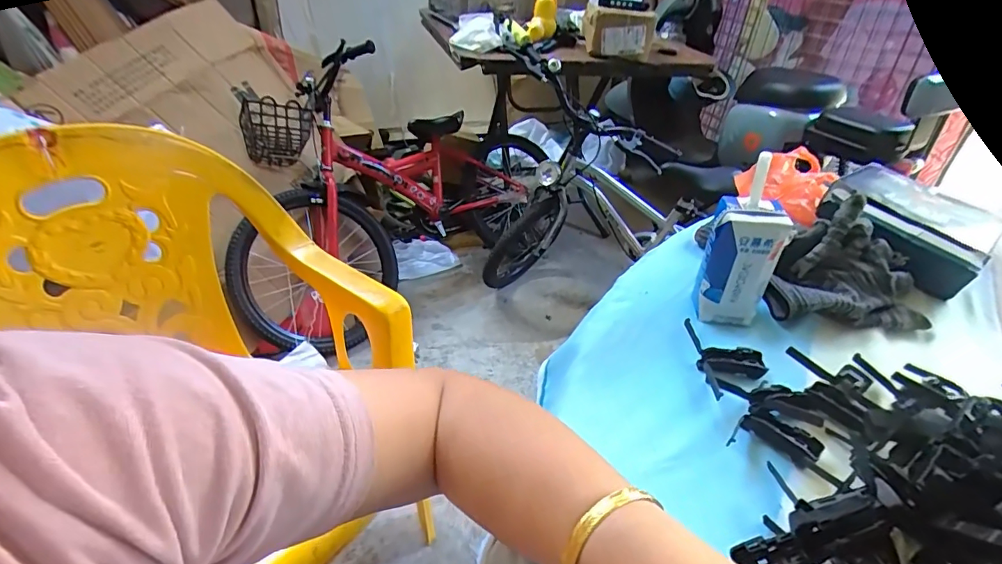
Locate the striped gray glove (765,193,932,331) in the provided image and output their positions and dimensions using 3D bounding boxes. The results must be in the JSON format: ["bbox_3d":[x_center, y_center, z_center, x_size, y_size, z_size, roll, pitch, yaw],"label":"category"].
[{"bbox_3d":[0.305,-0.011,0.421,0.141,0.078,0.080,4,37,2],"label":"striped gray glove"}]

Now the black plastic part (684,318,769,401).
[{"bbox_3d":[0.175,0.060,0.370,0.045,0.013,0.078,3,37,1],"label":"black plastic part"}]

